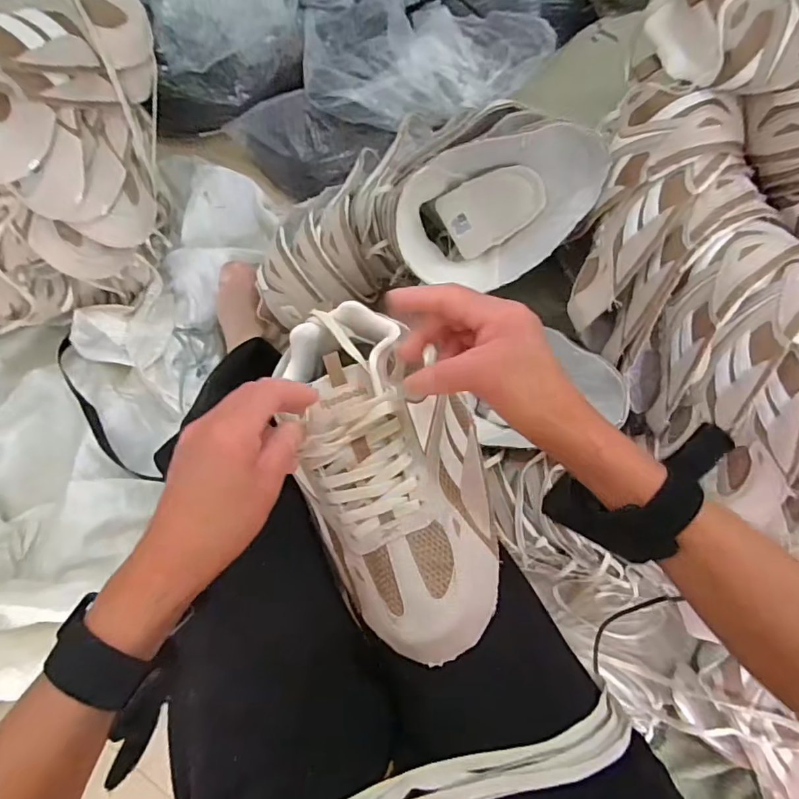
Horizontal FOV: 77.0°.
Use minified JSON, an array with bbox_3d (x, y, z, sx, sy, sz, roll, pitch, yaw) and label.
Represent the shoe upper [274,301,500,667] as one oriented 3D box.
[{"bbox_3d":[-0.002,0.041,0.352,0.129,0.069,0.249,-19,75,-6],"label":"shoe upper"}]

